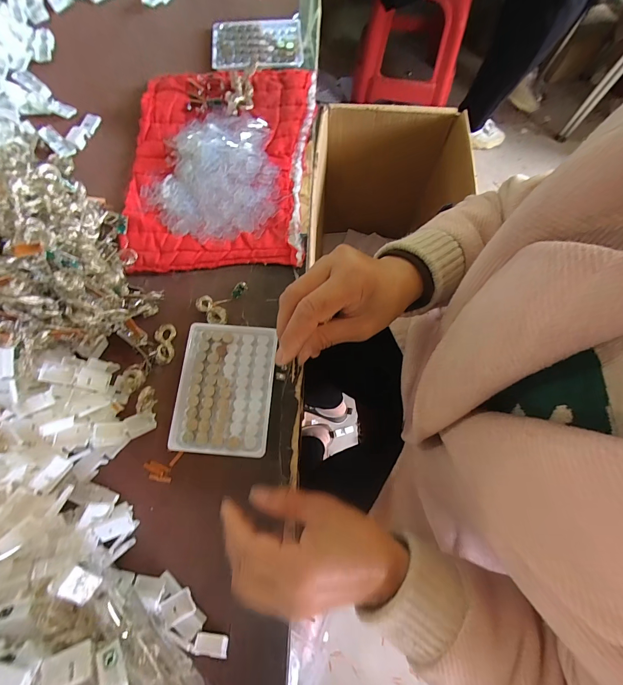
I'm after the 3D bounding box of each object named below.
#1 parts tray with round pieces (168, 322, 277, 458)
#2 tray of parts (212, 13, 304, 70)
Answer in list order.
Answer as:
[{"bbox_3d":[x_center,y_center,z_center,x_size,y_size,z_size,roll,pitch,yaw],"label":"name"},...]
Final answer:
[{"bbox_3d":[-0.089,0.046,0.337,0.094,0.014,0.129,4,74,1],"label":"parts tray with round pieces"},{"bbox_3d":[-0.080,-0.439,0.482,0.133,0.013,0.103,-7,74,-2],"label":"tray of parts"}]

